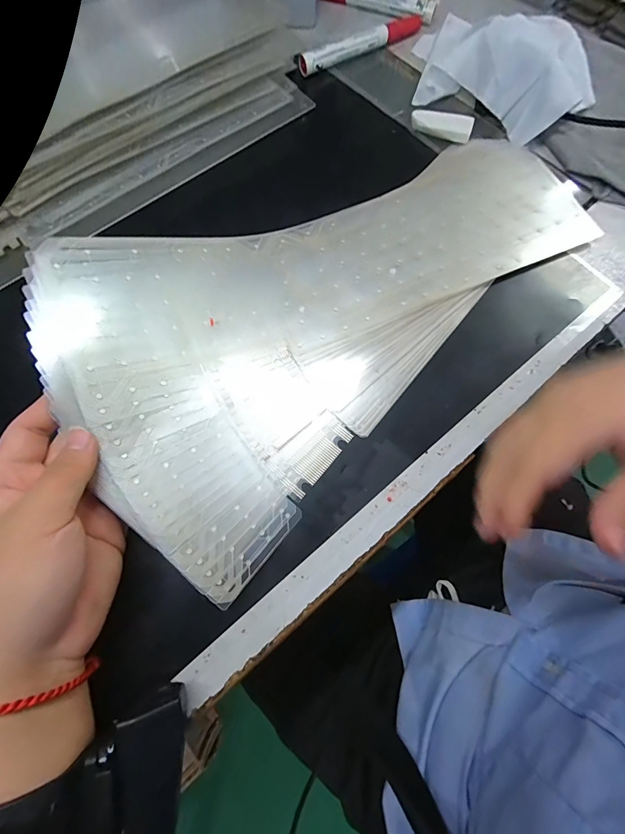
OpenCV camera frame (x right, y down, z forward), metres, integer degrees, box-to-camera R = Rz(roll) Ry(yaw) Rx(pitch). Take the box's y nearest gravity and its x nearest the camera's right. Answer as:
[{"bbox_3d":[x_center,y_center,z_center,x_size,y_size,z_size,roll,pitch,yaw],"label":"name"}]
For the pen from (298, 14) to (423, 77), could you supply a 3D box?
[{"bbox_3d":[0.051,-0.382,0.365,0.140,0.015,0.020,-34,76,-11],"label":"pen"}]

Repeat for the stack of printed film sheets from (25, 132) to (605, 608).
[{"bbox_3d":[0.029,-0.109,0.266,0.434,0.067,0.218,-40,77,-12],"label":"stack of printed film sheets"}]

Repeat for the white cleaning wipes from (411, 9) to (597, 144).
[{"bbox_3d":[0.184,-0.326,0.326,0.152,0.044,0.122,23,74,6],"label":"white cleaning wipes"}]

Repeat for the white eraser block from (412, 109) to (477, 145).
[{"bbox_3d":[0.118,-0.269,0.329,0.055,0.009,0.021,21,73,6],"label":"white eraser block"}]

